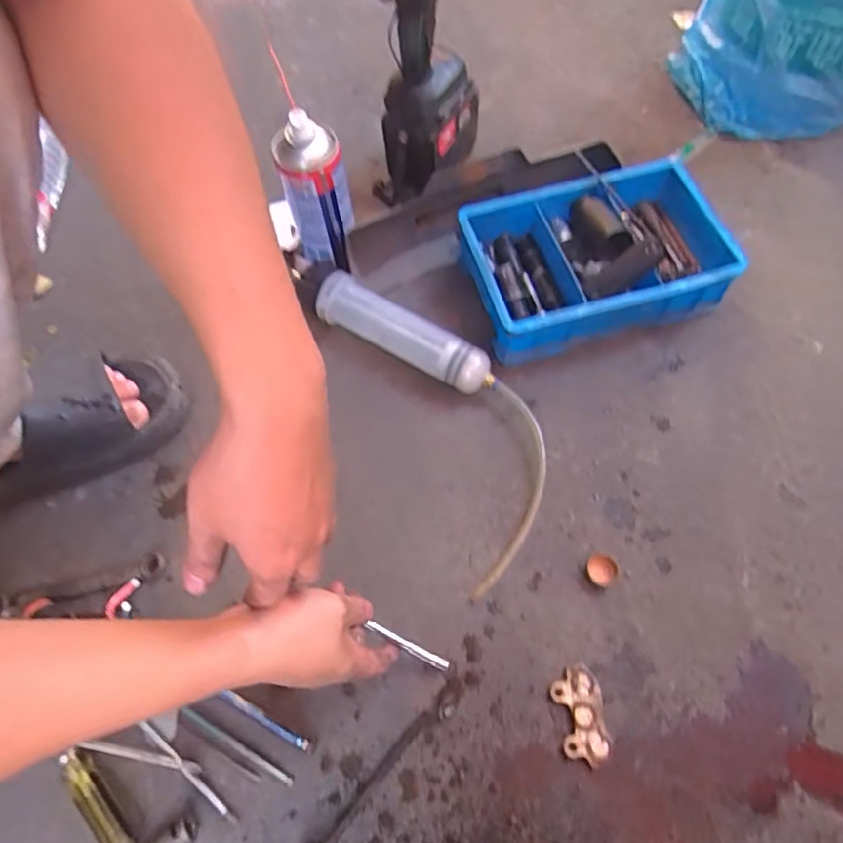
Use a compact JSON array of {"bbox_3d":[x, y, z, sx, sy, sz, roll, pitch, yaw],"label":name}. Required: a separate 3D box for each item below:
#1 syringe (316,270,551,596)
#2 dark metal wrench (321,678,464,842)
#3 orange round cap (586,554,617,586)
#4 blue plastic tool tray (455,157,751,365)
[{"bbox_3d":[0.017,-0.026,0.588,0.137,0.047,0.364,-29,66,-11],"label":"syringe"},{"bbox_3d":[-0.028,0.274,0.457,0.018,0.012,0.172,41,72,20],"label":"dark metal wrench"},{"bbox_3d":[0.161,0.134,0.522,0.025,0.012,0.026,-1,63,2],"label":"orange round cap"},{"bbox_3d":[0.182,-0.176,0.633,0.257,0.071,0.165,-14,64,-4],"label":"blue plastic tool tray"}]

